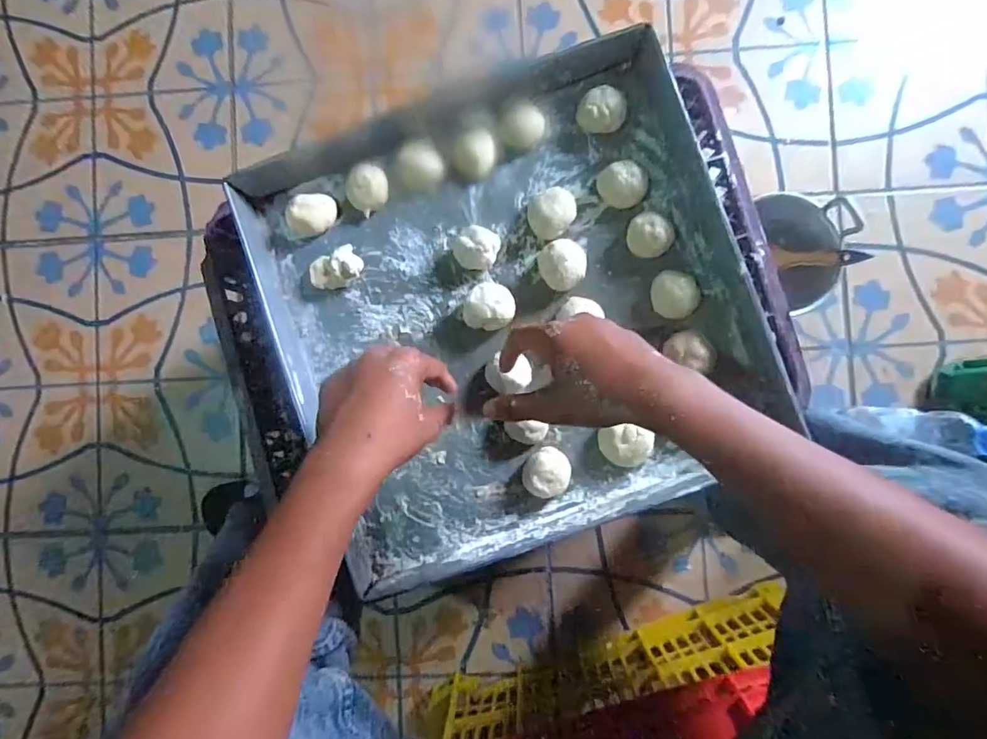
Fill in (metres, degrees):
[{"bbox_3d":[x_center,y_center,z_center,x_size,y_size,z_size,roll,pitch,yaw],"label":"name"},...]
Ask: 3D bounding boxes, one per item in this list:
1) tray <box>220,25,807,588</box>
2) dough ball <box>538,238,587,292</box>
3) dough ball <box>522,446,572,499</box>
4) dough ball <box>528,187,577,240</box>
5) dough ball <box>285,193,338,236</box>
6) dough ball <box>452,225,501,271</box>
[{"bbox_3d":[0.007,-0.067,0.520,0.491,0.056,0.481,-20,88,1],"label":"tray"},{"bbox_3d":[0.074,-0.111,0.522,0.049,0.030,0.054,-5,88,3],"label":"dough ball"},{"bbox_3d":[0.055,0.106,0.511,0.046,0.029,0.050,0,88,3],"label":"dough ball"},{"bbox_3d":[0.062,-0.165,0.518,0.048,0.033,0.057,10,89,3],"label":"dough ball"},{"bbox_3d":[-0.197,-0.168,0.533,0.050,0.024,0.045,5,89,3],"label":"dough ball"},{"bbox_3d":[-0.020,-0.130,0.524,0.050,0.028,0.041,18,89,4],"label":"dough ball"}]

